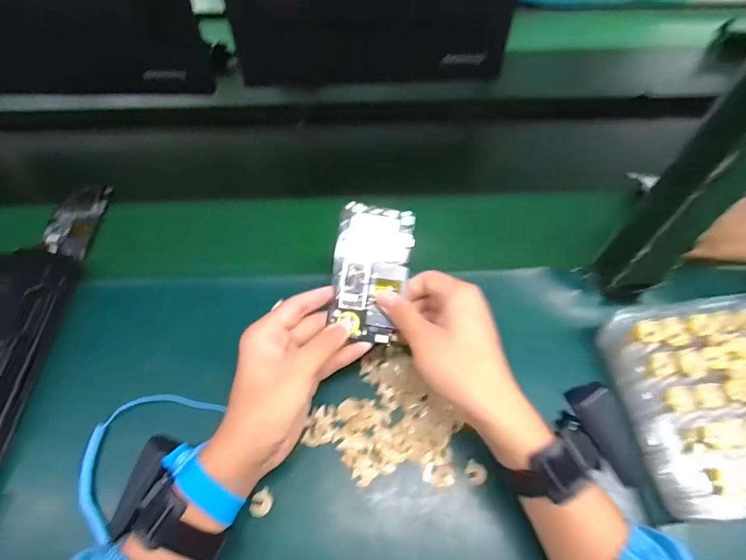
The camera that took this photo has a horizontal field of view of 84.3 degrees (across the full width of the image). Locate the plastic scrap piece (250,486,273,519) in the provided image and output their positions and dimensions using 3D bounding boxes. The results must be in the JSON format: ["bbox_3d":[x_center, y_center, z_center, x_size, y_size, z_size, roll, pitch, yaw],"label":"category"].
[{"bbox_3d":[-0.096,0.191,0.352,0.021,0.004,0.018,-33,61,-18],"label":"plastic scrap piece"}]

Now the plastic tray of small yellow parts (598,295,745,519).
[{"bbox_3d":[0.311,0.102,0.365,0.158,0.049,0.177,-7,57,-2],"label":"plastic tray of small yellow parts"}]

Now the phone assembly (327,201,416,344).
[{"bbox_3d":[-0.002,-0.008,0.382,0.067,0.008,0.124,10,80,-2],"label":"phone assembly"}]

